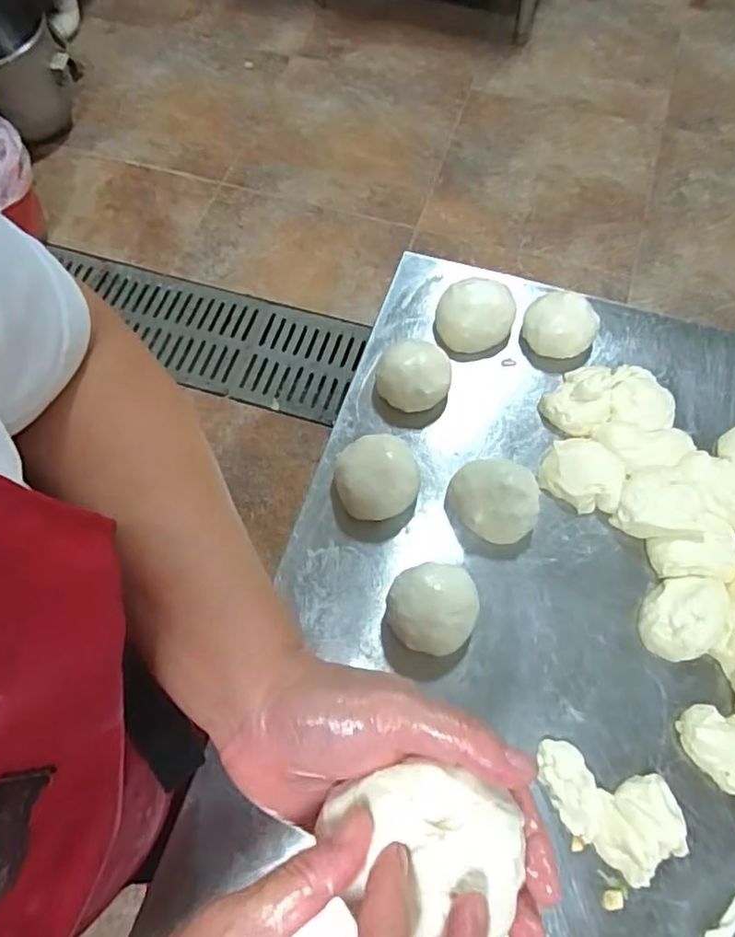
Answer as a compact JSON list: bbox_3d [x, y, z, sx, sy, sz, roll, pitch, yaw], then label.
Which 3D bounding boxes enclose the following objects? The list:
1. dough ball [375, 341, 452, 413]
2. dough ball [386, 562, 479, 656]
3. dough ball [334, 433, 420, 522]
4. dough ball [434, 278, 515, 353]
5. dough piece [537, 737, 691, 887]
[{"bbox_3d":[0.046,-0.092,0.614,0.071,0.044,0.065,0,65,0],"label":"dough ball"},{"bbox_3d":[0.053,0.119,0.515,0.071,0.044,0.073,0,67,1],"label":"dough ball"},{"bbox_3d":[0.009,0.008,0.565,0.074,0.052,0.074,0,65,0],"label":"dough ball"},{"bbox_3d":[0.112,-0.159,0.639,0.074,0.044,0.077,-17,67,-8],"label":"dough ball"},{"bbox_3d":[0.182,0.253,0.465,0.112,0.022,0.068,35,70,14],"label":"dough piece"}]

